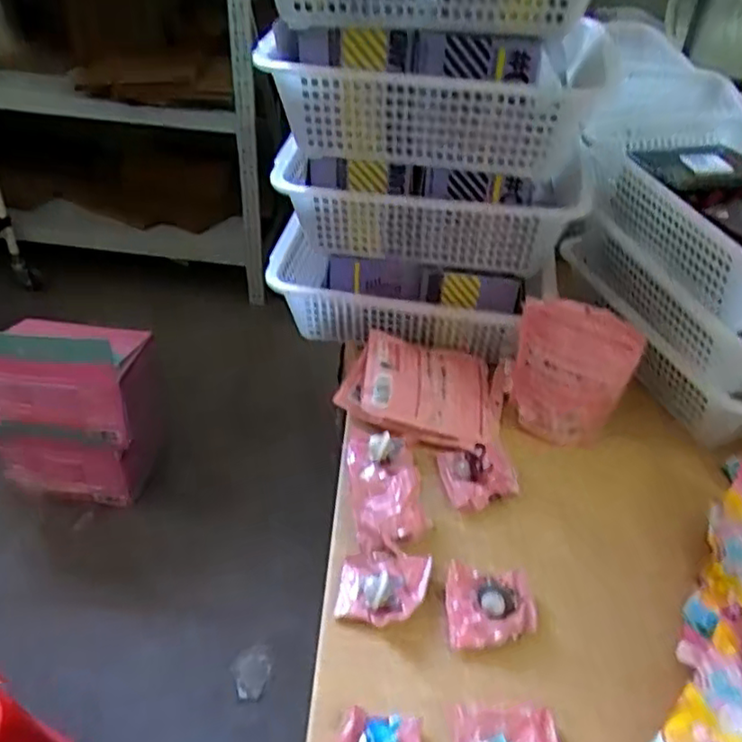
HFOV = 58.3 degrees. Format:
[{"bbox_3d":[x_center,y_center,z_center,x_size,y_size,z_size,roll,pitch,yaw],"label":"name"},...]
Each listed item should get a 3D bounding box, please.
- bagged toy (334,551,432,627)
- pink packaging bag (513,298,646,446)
[{"bbox_3d":[0.011,0.192,0.595,0.080,0.022,0.065,6,41,1],"label":"bagged toy"},{"bbox_3d":[0.207,0.003,0.713,0.120,0.157,0.033,27,46,23],"label":"pink packaging bag"}]

